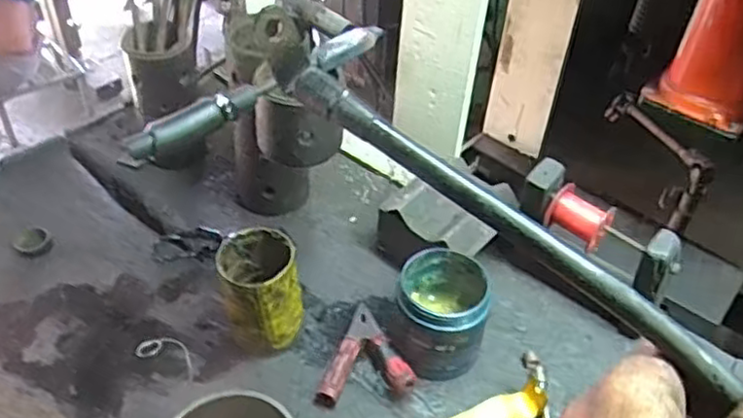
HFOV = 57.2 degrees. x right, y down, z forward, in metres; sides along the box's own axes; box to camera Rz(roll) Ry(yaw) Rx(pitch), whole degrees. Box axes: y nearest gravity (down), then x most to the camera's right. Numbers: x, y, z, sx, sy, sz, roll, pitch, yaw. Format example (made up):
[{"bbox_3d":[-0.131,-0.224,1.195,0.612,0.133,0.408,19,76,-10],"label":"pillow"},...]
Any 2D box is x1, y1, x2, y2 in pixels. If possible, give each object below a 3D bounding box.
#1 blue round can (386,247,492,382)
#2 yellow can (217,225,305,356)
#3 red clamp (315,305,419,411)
[{"bbox_3d":[0.067,0.103,0.682,0.093,0.090,0.095,2,43,-2],"label":"blue round can"},{"bbox_3d":[-0.110,0.085,0.687,0.078,0.113,0.080,2,43,-2],"label":"yellow can"},{"bbox_3d":[0.006,0.151,0.682,0.085,0.032,0.114,17,45,14],"label":"red clamp"}]

